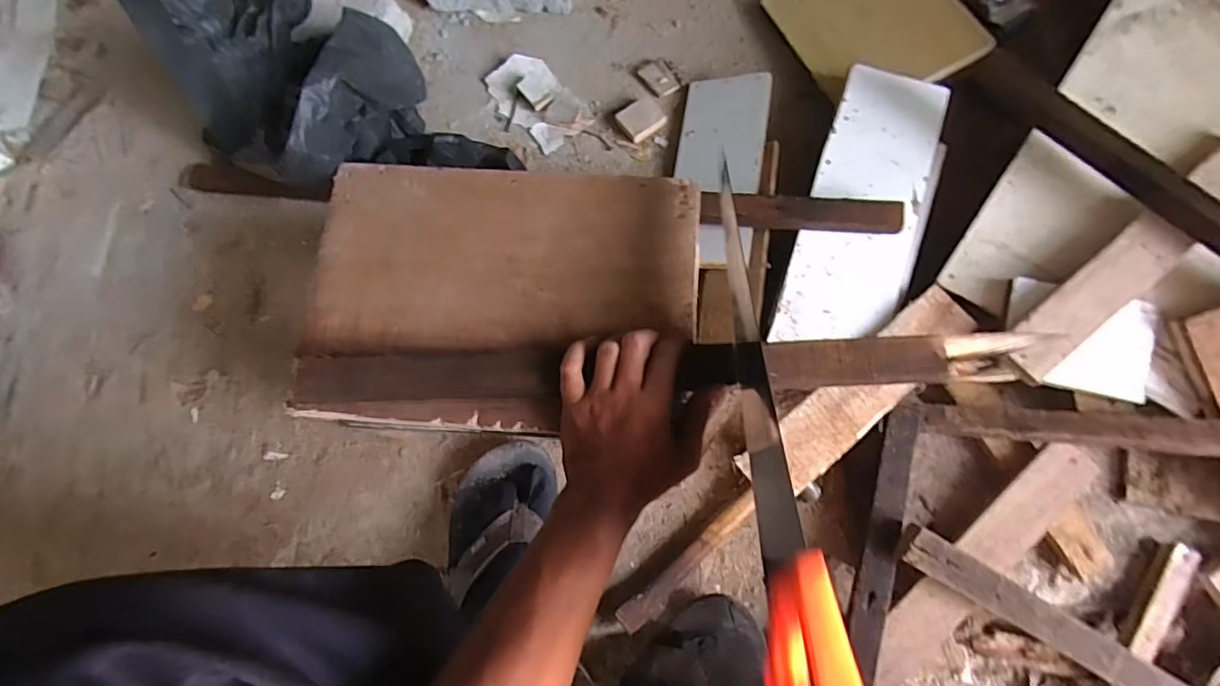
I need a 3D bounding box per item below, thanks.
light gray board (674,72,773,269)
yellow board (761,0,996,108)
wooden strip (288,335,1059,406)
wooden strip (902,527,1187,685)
[{"bbox_3d":[0.131,-0.216,0.693,0.105,0.014,0.260,5,76,22],"label":"light gray board"},{"bbox_3d":[0.335,-0.409,0.723,0.192,0.011,0.243,-24,65,10],"label":"yellow board"},{"bbox_3d":[0.033,0.020,0.418,0.536,0.029,0.038,-3,75,3],"label":"wooden strip"},{"bbox_3d":[0.431,0.276,0.538,0.324,0.013,0.034,31,92,2],"label":"wooden strip"}]

